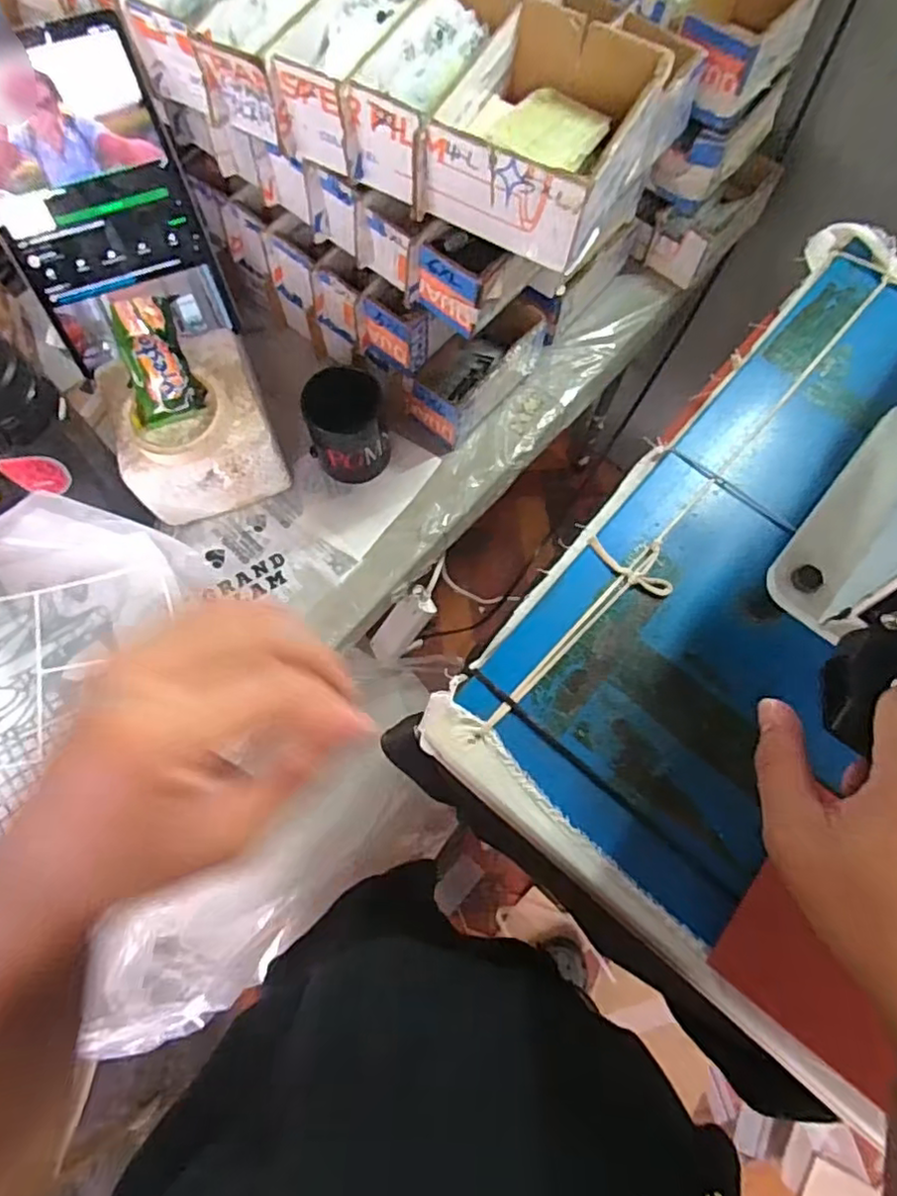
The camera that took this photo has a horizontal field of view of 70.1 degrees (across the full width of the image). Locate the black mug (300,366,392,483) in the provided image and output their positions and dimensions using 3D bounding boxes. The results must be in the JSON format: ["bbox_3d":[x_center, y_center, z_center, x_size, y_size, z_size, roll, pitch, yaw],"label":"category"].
[{"bbox_3d":[-0.104,-0.172,0.658,0.080,0.113,0.073,-11,70,-6],"label":"black mug"}]

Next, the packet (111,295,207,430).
[{"bbox_3d":[-0.262,-0.213,0.574,0.062,0.104,0.018,-10,32,-6],"label":"packet"}]

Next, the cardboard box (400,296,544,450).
[{"bbox_3d":[0.028,-0.252,0.702,0.078,0.079,0.154,36,72,11],"label":"cardboard box"}]

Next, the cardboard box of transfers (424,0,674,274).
[{"bbox_3d":[0.073,-0.355,0.493,0.132,0.072,0.169,27,71,8],"label":"cardboard box of transfers"}]

